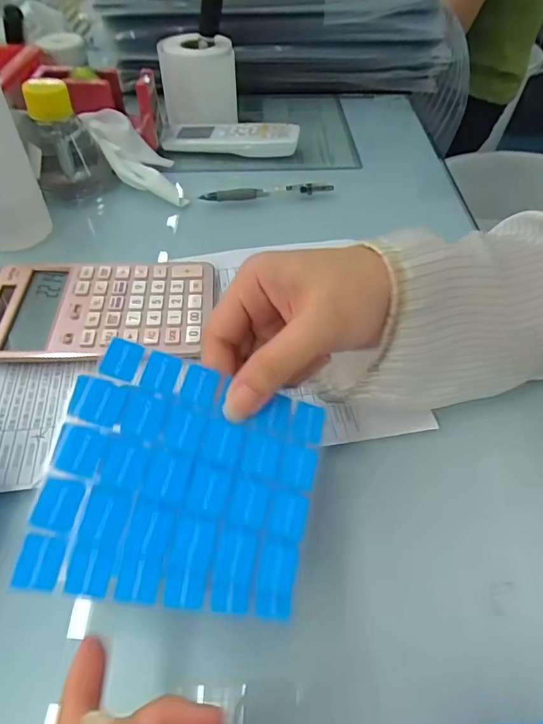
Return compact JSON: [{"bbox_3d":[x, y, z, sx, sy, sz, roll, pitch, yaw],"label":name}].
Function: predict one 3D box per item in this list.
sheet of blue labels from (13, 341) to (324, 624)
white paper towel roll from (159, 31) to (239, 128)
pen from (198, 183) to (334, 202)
[{"bbox_3d":[-0.037,0.050,0.213,0.114,0.004,0.105,13,64,-11],"label":"sheet of blue labels"},{"bbox_3d":[-0.091,-0.356,0.608,0.094,0.086,0.079,-5,48,-6],"label":"white paper towel roll"},{"bbox_3d":[-0.004,-0.180,0.506,0.139,0.017,0.010,-4,48,-5],"label":"pen"}]

